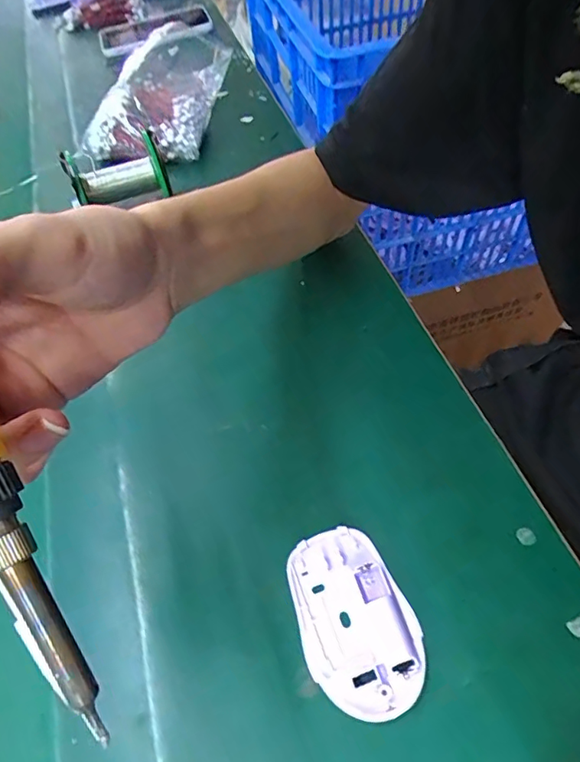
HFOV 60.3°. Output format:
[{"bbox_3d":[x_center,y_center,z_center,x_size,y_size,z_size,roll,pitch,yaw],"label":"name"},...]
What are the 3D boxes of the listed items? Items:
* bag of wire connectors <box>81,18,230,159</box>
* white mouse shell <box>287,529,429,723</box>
[{"bbox_3d":[-0.157,-0.375,0.625,0.134,0.052,0.292,0,55,5],"label":"bag of wire connectors"},{"bbox_3d":[0.036,0.130,0.278,0.061,0.016,0.095,-14,55,-5],"label":"white mouse shell"}]

